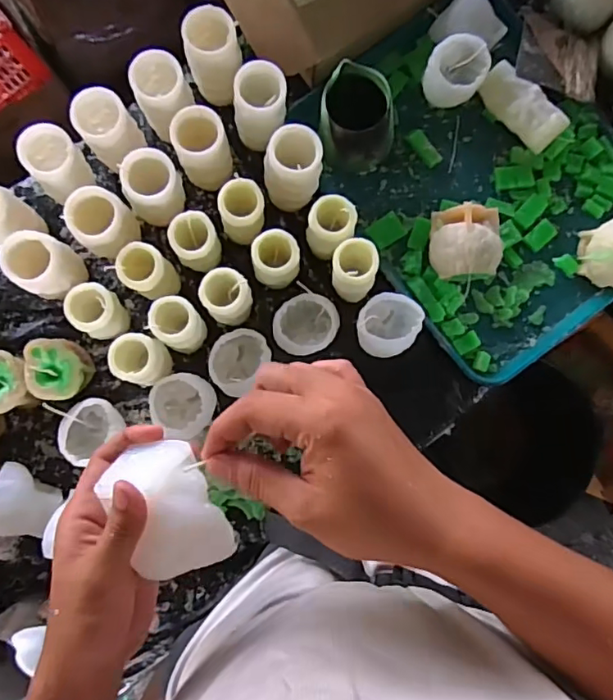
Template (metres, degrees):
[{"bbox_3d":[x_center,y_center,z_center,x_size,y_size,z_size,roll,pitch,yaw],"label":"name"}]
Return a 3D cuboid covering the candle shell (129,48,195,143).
[{"bbox_3d":[-0.164,-0.294,0.626,0.057,0.088,0.061,0,85,-1],"label":"candle shell"}]

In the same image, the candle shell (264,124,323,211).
[{"bbox_3d":[-0.016,-0.211,0.636,0.066,0.098,0.067,3,85,-1],"label":"candle shell"}]

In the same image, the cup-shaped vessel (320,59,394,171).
[{"bbox_3d":[0.058,-0.266,0.636,0.091,0.089,0.081,33,85,2],"label":"cup-shaped vessel"}]

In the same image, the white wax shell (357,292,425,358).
[{"bbox_3d":[0.096,-0.029,0.646,0.069,0.054,0.074,0,85,-1],"label":"white wax shell"}]

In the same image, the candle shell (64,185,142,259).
[{"bbox_3d":[-0.232,-0.139,0.627,0.068,0.104,0.061,-32,86,-4],"label":"candle shell"}]

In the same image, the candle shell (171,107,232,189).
[{"bbox_3d":[-0.118,-0.229,0.619,0.057,0.082,0.061,0,85,-1],"label":"candle shell"}]

